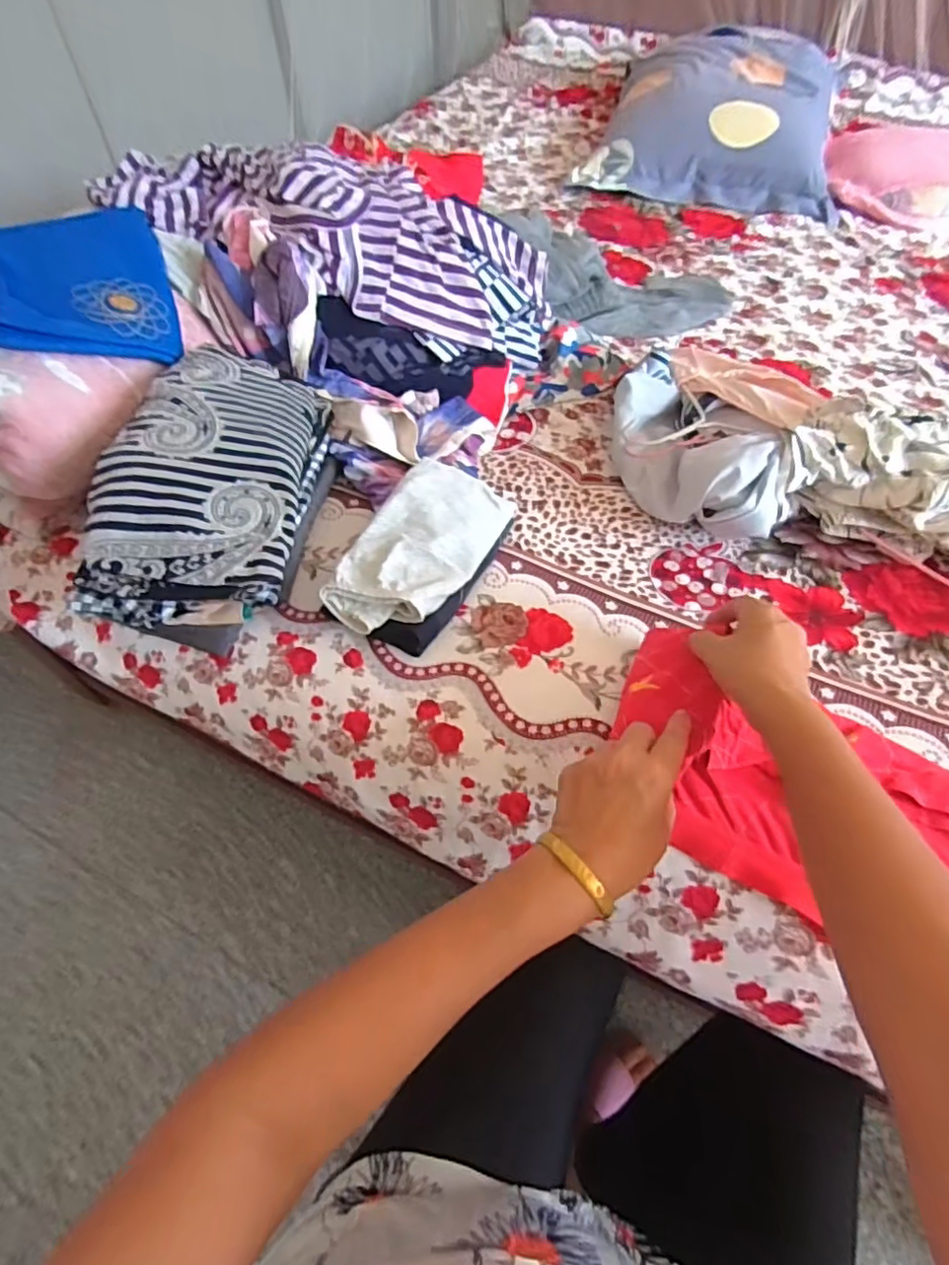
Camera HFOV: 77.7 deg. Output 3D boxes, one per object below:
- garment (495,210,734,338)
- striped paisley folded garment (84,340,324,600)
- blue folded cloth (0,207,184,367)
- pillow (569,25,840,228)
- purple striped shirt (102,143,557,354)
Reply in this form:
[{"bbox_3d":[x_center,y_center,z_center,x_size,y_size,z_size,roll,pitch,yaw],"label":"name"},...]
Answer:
[{"bbox_3d":[0.208,-0.504,0.856,0.367,0.072,0.174,3,54,-20],"label":"garment"},{"bbox_3d":[-0.237,-0.154,0.540,0.157,0.088,0.285,-1,56,0],"label":"striped paisley folded garment"},{"bbox_3d":[-0.405,-0.352,0.586,0.184,0.031,0.220,-12,64,-30],"label":"blue folded cloth"},{"bbox_3d":[0.496,-1.024,1.165,0.438,0.141,0.527,17,58,11],"label":"pillow"},{"bbox_3d":[-0.166,-0.483,0.714,0.498,0.132,0.227,16,58,11],"label":"purple striped shirt"}]

